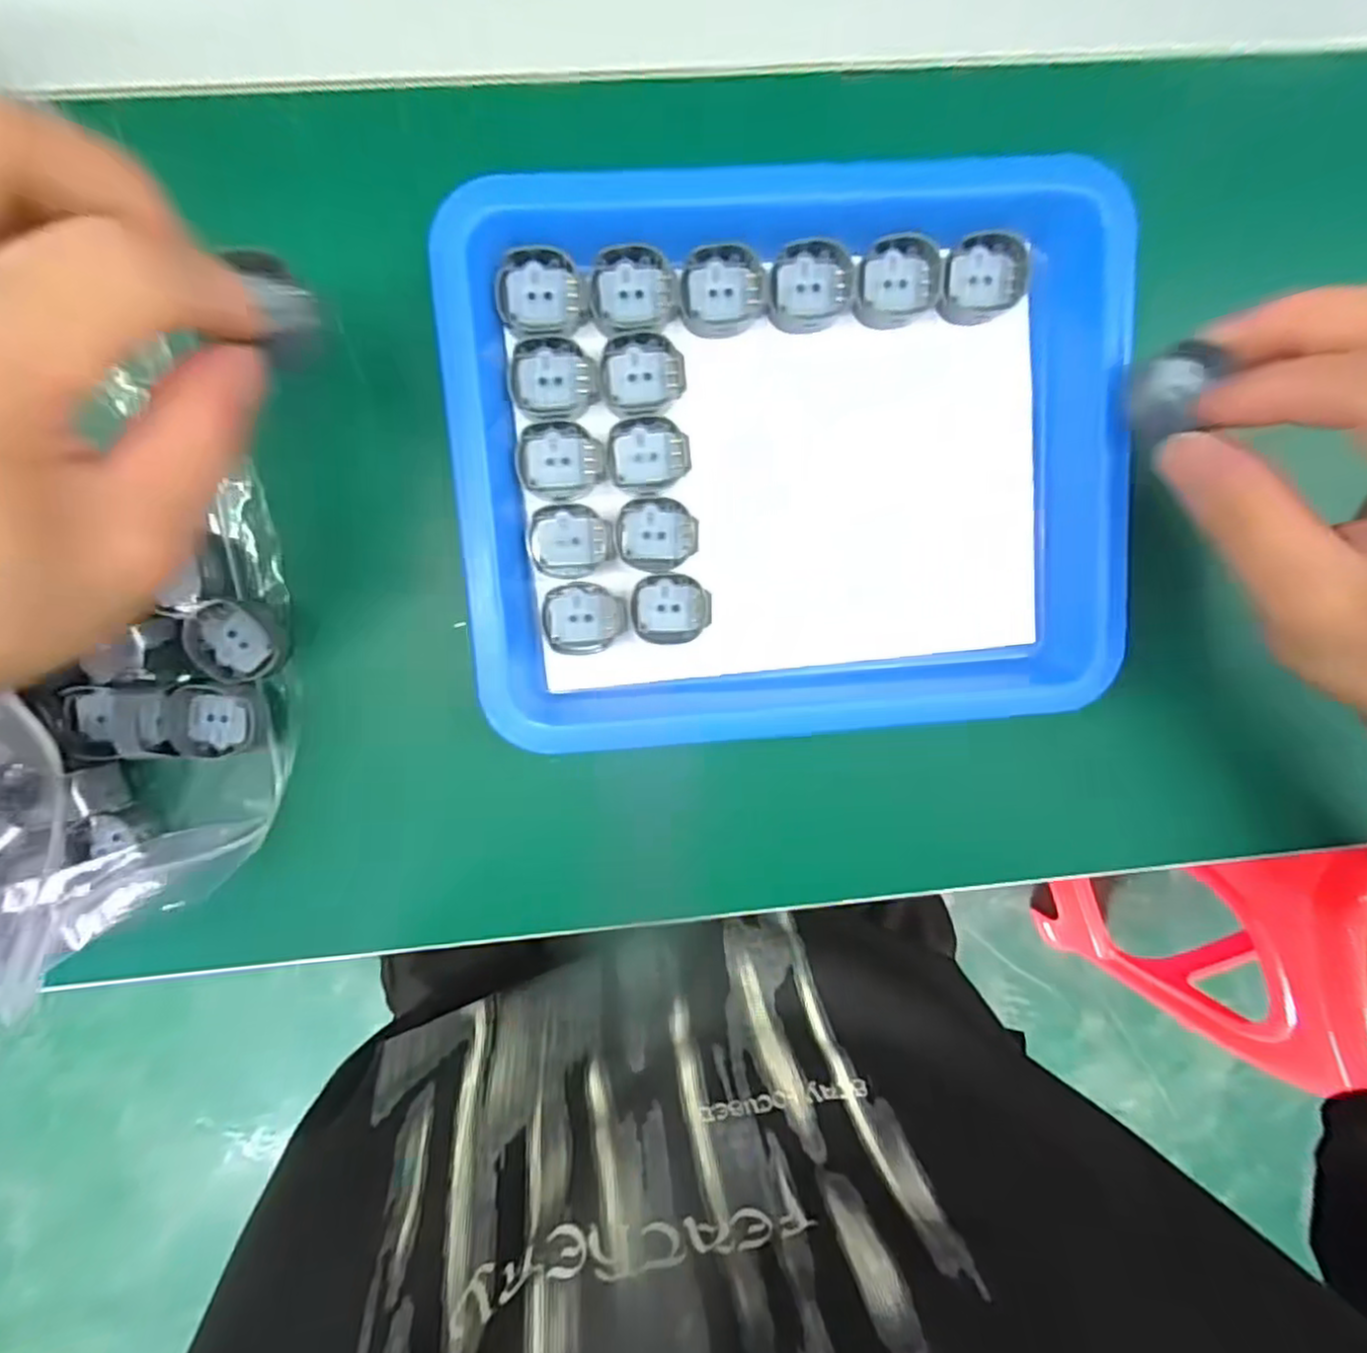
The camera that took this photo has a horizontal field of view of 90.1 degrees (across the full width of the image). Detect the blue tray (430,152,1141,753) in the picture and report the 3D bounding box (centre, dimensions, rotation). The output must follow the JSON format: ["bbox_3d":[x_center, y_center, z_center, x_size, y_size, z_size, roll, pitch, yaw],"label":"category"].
[{"bbox_3d":[0.037,-0.071,0.233,0.215,0.030,0.184,-4,98,-4],"label":"blue tray"}]

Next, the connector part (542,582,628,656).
[{"bbox_3d":[-0.034,-0.020,0.238,0.028,0.004,0.025,0,97,-4],"label":"connector part"}]

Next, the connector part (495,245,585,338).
[{"bbox_3d":[-0.046,-0.124,0.218,0.027,0.005,0.025,-2,97,-4],"label":"connector part"}]

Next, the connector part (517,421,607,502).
[{"bbox_3d":[-0.041,-0.072,0.228,0.028,0.004,0.025,-1,97,-4],"label":"connector part"}]

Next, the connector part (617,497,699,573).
[{"bbox_3d":[-0.009,-0.049,0.234,0.027,0.004,0.024,4,97,-5],"label":"connector part"}]

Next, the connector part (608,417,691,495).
[{"bbox_3d":[-0.012,-0.075,0.229,0.027,0.004,0.024,-1,97,-4],"label":"connector part"}]

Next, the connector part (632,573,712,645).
[{"bbox_3d":[-0.004,-0.023,0.238,0.027,0.004,0.024,-2,97,-4],"label":"connector part"}]

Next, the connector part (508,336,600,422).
[{"bbox_3d":[-0.043,-0.098,0.226,0.029,0.006,0.025,0,97,-4],"label":"connector part"}]

